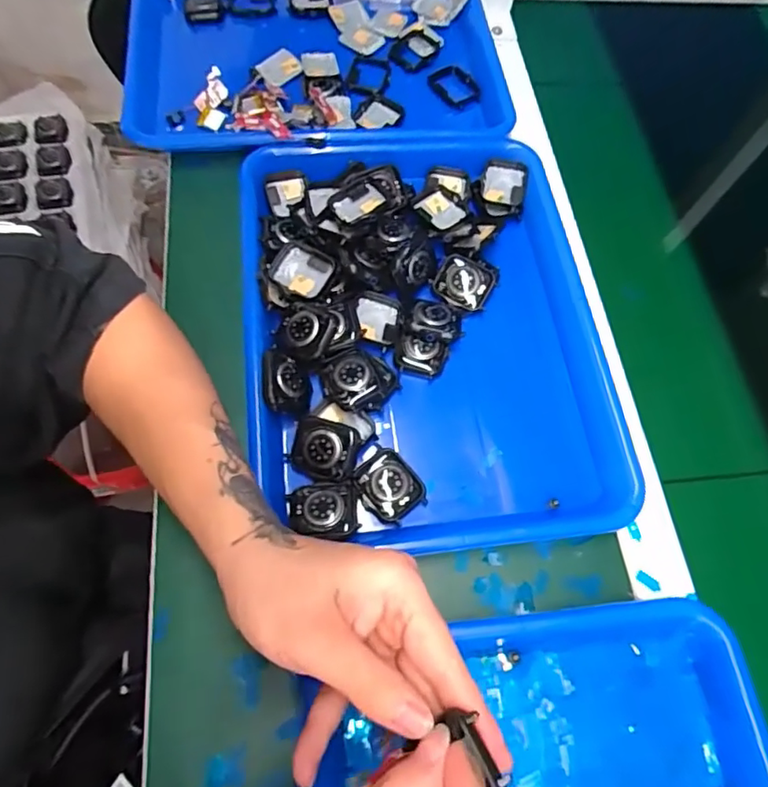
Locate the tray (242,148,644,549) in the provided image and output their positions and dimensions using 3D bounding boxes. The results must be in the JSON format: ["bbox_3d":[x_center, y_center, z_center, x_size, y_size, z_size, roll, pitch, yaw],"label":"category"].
[{"bbox_3d":[0.032,-0.053,0.412,0.263,0.051,0.331,-5,66,-5],"label":"tray"}]

